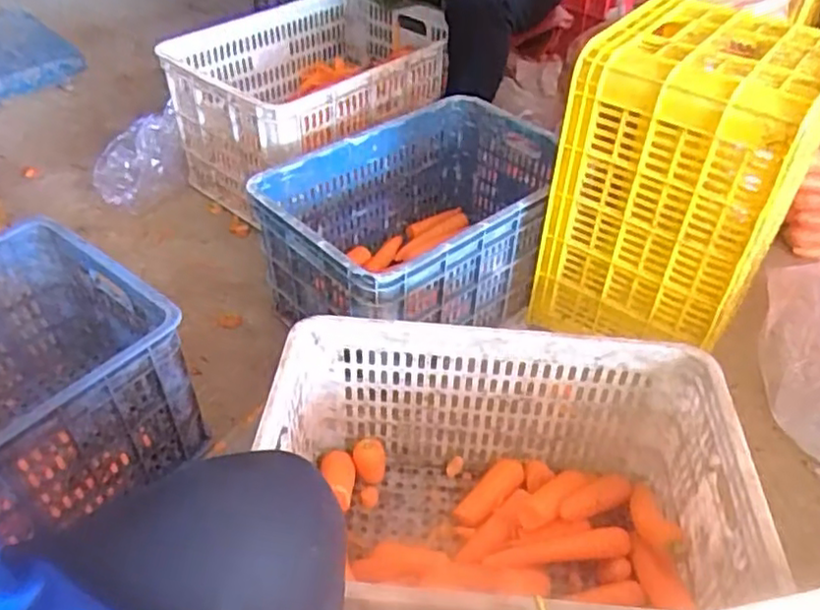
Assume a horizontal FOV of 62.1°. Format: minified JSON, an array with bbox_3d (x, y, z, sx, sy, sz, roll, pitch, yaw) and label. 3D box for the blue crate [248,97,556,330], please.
[{"bbox_3d":[0.036,-0.149,1.250,0.552,0.255,0.371,-31,50,-30],"label":"blue crate"}]

